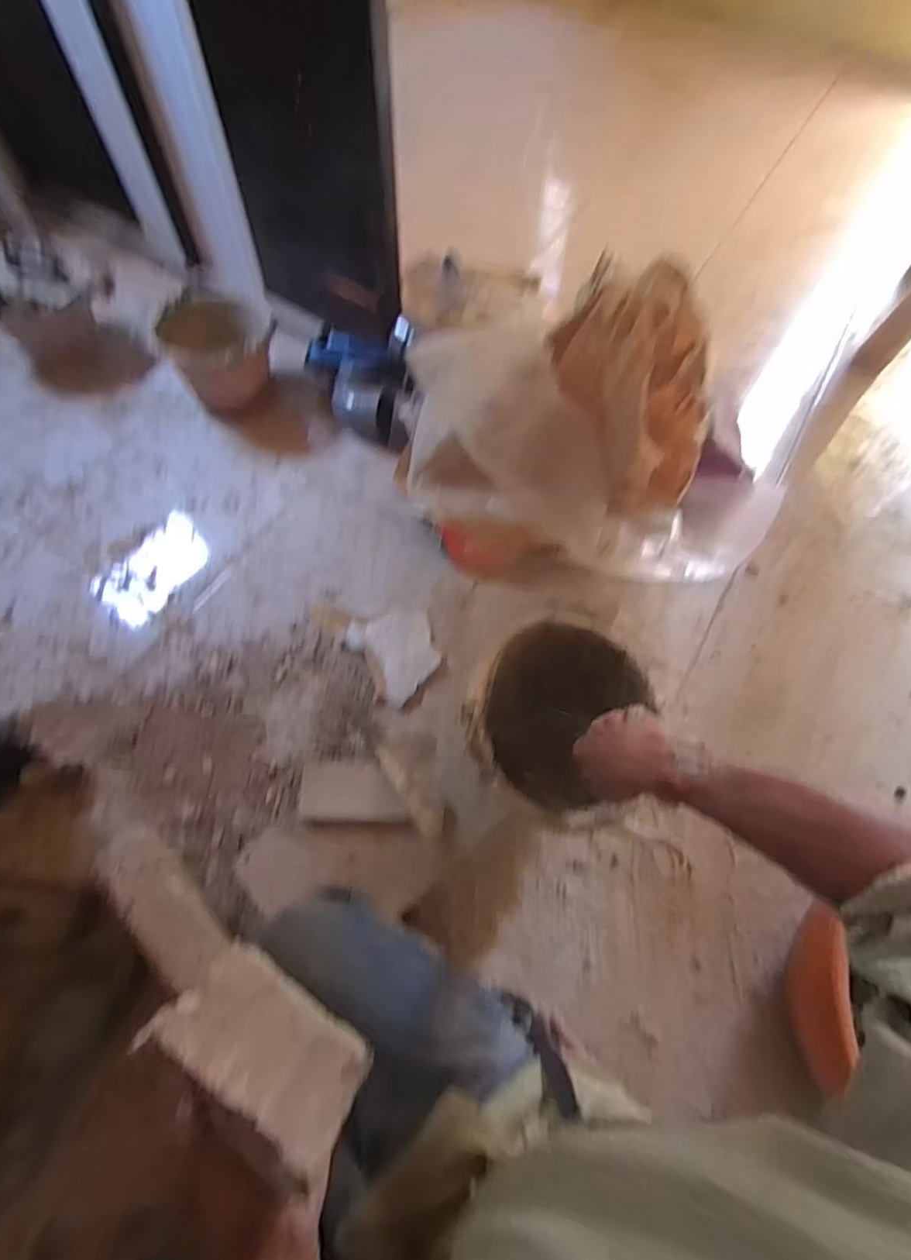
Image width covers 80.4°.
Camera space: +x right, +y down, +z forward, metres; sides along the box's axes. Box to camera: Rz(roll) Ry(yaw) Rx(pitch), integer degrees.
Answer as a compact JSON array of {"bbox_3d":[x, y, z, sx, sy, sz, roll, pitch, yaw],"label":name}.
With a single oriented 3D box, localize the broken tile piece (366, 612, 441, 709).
[{"bbox_3d":[-0.086,0.042,0.925,0.108,0.011,0.164,-15,64,-10],"label":"broken tile piece"}]

